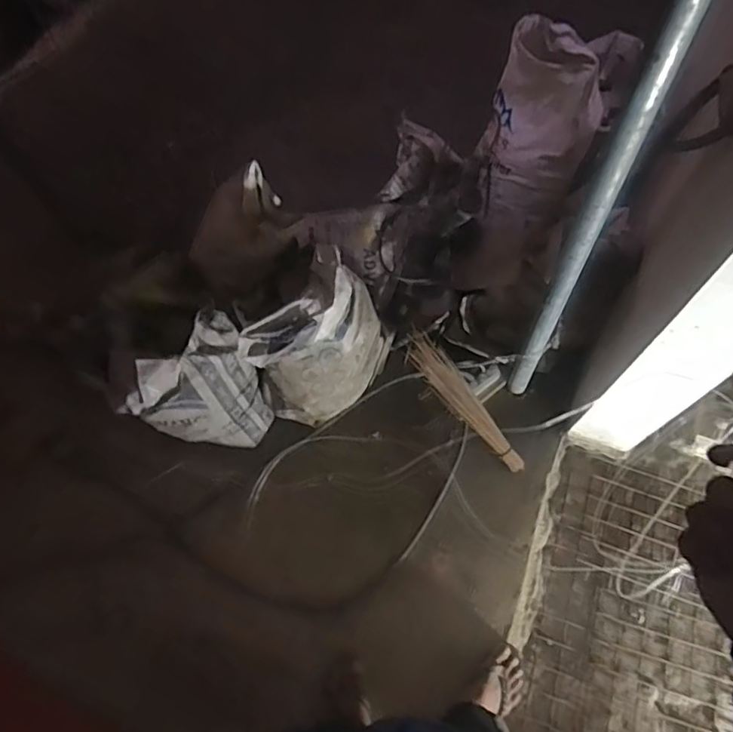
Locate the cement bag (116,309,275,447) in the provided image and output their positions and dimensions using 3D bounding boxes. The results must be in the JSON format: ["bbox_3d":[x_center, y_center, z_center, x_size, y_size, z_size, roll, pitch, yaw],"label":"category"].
[{"bbox_3d":[-0.348,0.076,1.306,0.185,0.436,0.284,34,70,16],"label":"cement bag"}]

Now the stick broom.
[{"bbox_3d":[0.248,0.095,1.439,0.077,0.078,0.436,-40,90,-10],"label":"stick broom"}]

